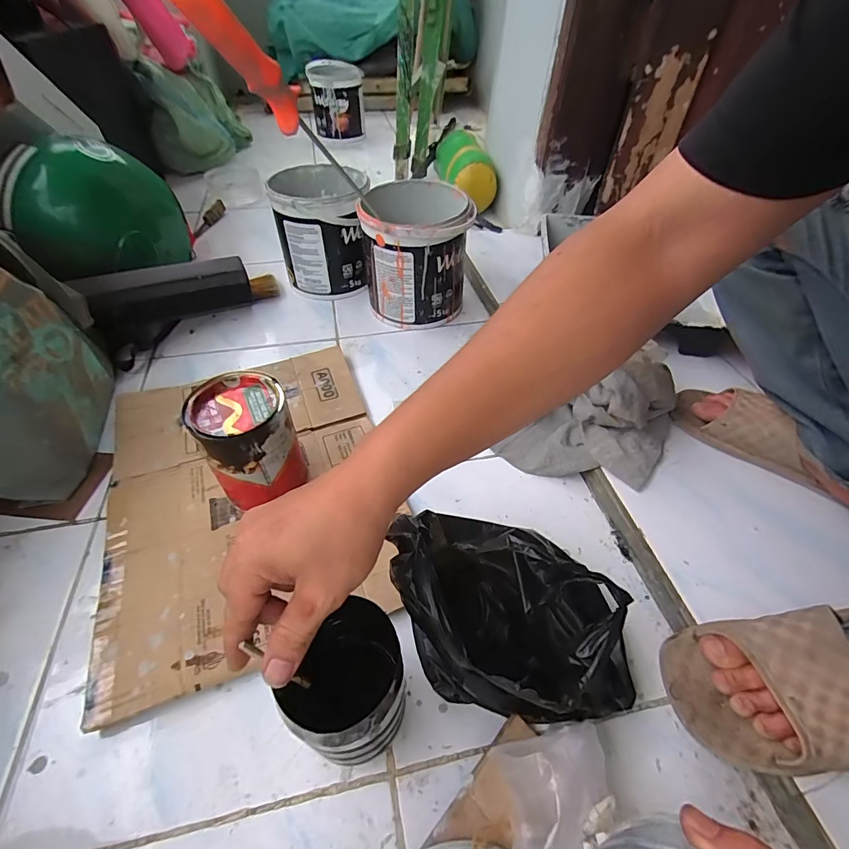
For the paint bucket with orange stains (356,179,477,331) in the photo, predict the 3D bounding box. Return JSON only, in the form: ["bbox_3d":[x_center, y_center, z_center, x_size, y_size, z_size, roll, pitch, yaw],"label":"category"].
[{"bbox_3d":[-0.014,-0.291,0.754,0.172,0.186,0.174,2,47,-2],"label":"paint bucket with orange stains"}]

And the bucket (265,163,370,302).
[{"bbox_3d":[-0.187,-0.364,0.829,0.165,0.182,0.190,-1,46,-3],"label":"bucket"}]

